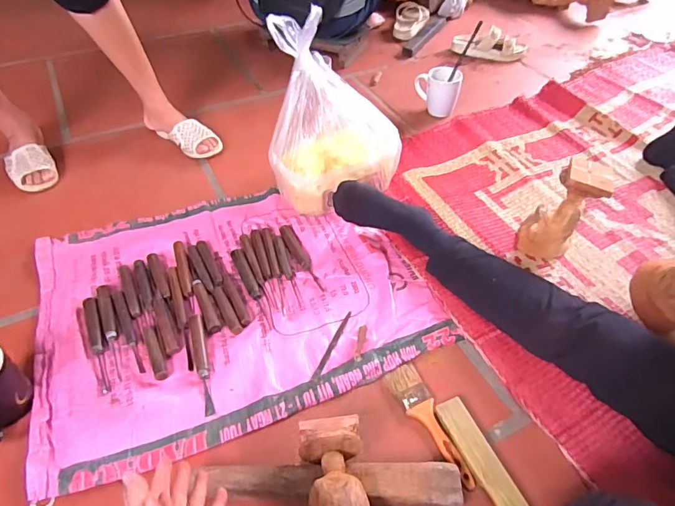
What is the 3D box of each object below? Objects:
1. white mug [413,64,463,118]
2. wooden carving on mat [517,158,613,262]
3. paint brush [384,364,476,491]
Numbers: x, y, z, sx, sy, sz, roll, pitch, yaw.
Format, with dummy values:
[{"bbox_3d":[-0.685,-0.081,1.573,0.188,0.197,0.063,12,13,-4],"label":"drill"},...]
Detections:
[{"bbox_3d":[0.258,-0.418,1.216,0.118,0.100,0.078,10,48,9],"label":"white mug"},{"bbox_3d":[0.400,-0.074,0.840,0.102,0.190,0.095,16,49,14],"label":"wooden carving on mat"},{"bbox_3d":[0.135,0.235,0.653,0.050,0.008,0.185,-22,51,-19],"label":"paint brush"}]

